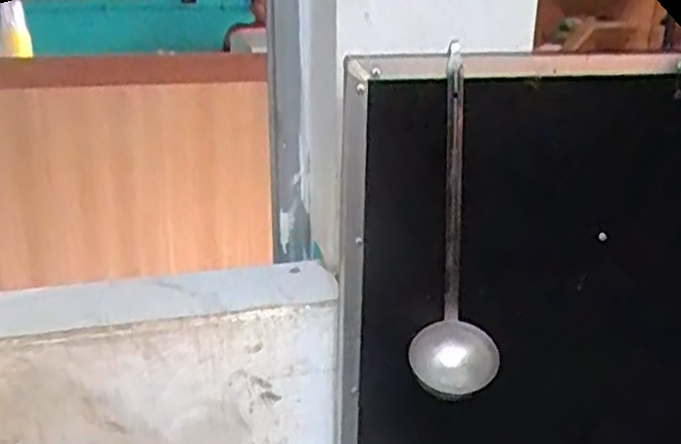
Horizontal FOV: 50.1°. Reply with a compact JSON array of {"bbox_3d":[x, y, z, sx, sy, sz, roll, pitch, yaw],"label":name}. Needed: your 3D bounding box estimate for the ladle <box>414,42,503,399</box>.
[{"bbox_3d":[0.122,0.011,0.707,0.083,0.342,0.068,5,24,11],"label":"ladle"}]

